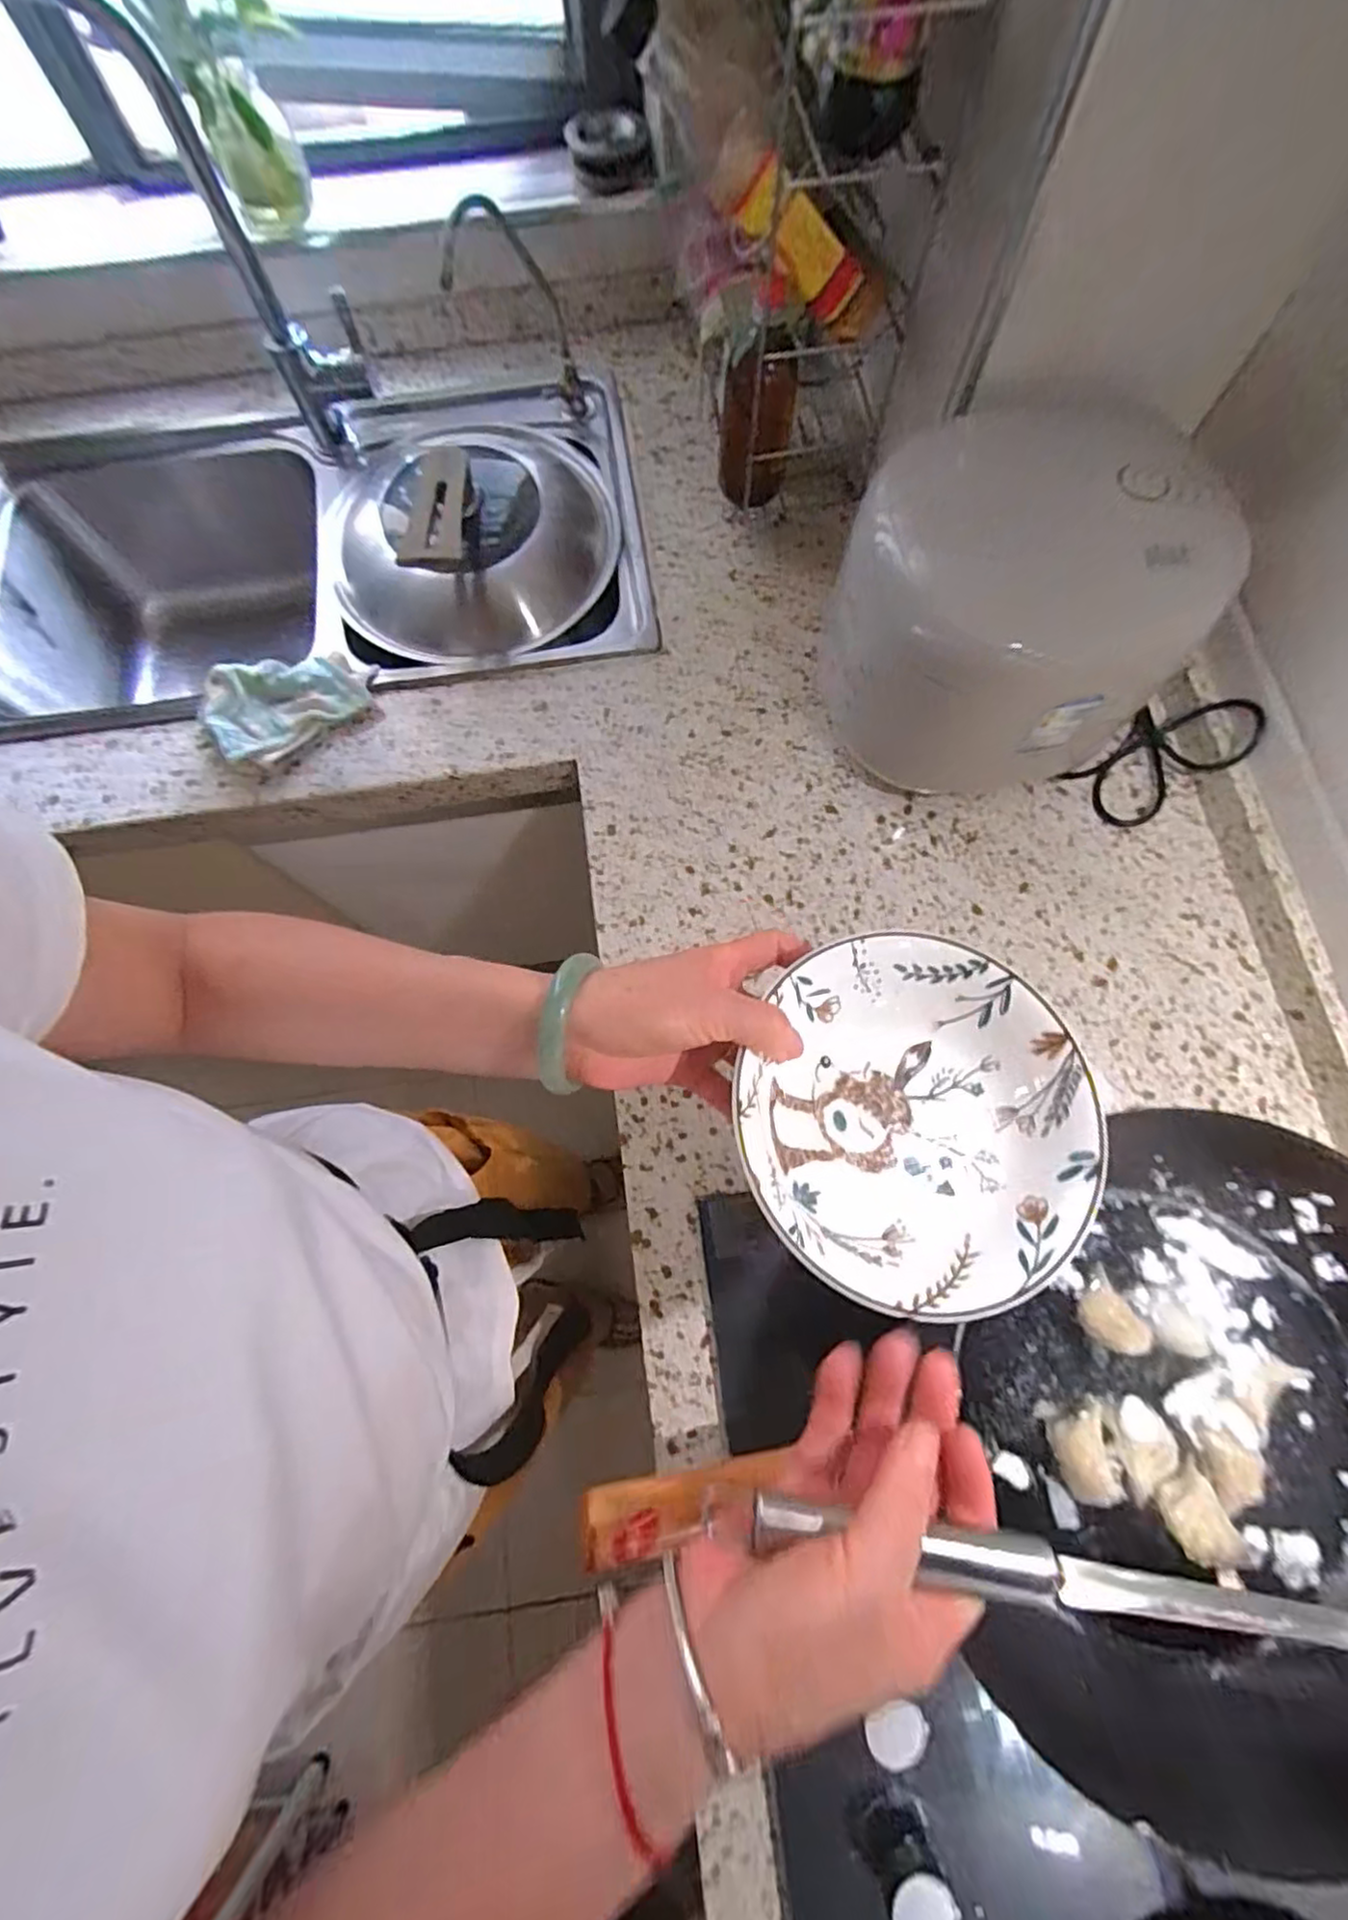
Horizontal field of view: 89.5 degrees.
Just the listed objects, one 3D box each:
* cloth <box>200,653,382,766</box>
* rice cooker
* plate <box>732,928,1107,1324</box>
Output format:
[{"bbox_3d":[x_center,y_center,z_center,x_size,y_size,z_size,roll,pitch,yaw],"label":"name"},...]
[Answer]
[{"bbox_3d":[-0.377,-0.255,0.667,0.163,0.042,0.096,-33,76,-8],"label":"cloth"},{"bbox_3d":[0.259,-0.282,0.572,0.227,0.229,0.224,0,74,1],"label":"rice cooker"},{"bbox_3d":[0.114,0.074,0.336,0.163,0.055,0.168,0,74,1],"label":"plate"}]

